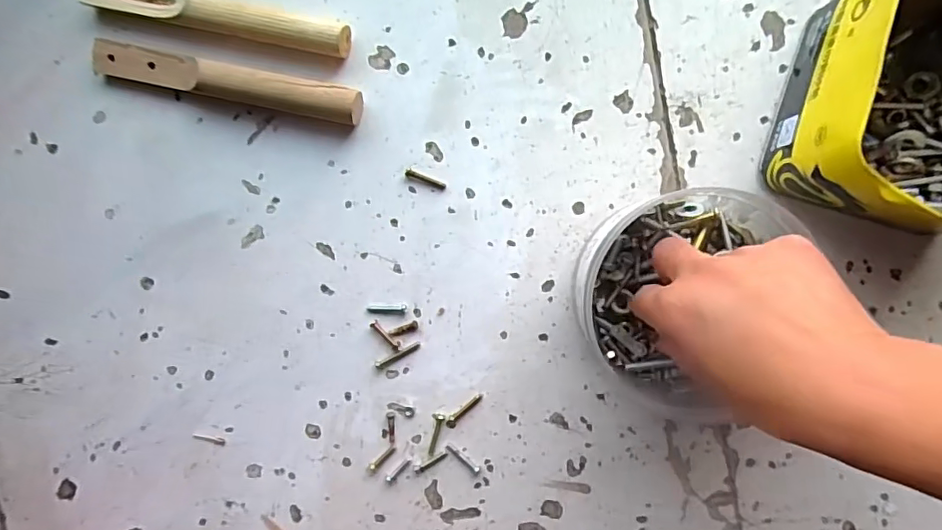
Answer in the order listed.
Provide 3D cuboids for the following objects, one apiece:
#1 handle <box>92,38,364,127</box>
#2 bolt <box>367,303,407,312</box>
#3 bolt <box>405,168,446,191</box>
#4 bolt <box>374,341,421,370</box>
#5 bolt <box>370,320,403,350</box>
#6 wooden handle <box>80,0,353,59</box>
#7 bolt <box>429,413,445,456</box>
[{"bbox_3d":[-0.156,-0.115,0.353,0.176,0.024,0.022,13,95,4],"label":"handle"},{"bbox_3d":[-0.055,0.028,0.365,0.026,0.004,0.005,-3,93,5],"label":"bolt"},{"bbox_3d":[-0.029,-0.054,0.358,0.027,0.004,0.005,22,95,3],"label":"bolt"},{"bbox_3d":[-0.047,0.059,0.367,0.032,0.004,0.006,-25,91,6],"label":"bolt"},{"bbox_3d":[-0.055,0.045,0.366,0.026,0.004,0.006,42,96,1],"label":"bolt"},{"bbox_3d":[-0.162,-0.154,0.352,0.172,0.022,0.020,12,95,4],"label":"wooden handle"},{"bbox_3d":[-0.024,0.111,0.369,0.008,0.004,0.029,12,95,4],"label":"bolt"}]

